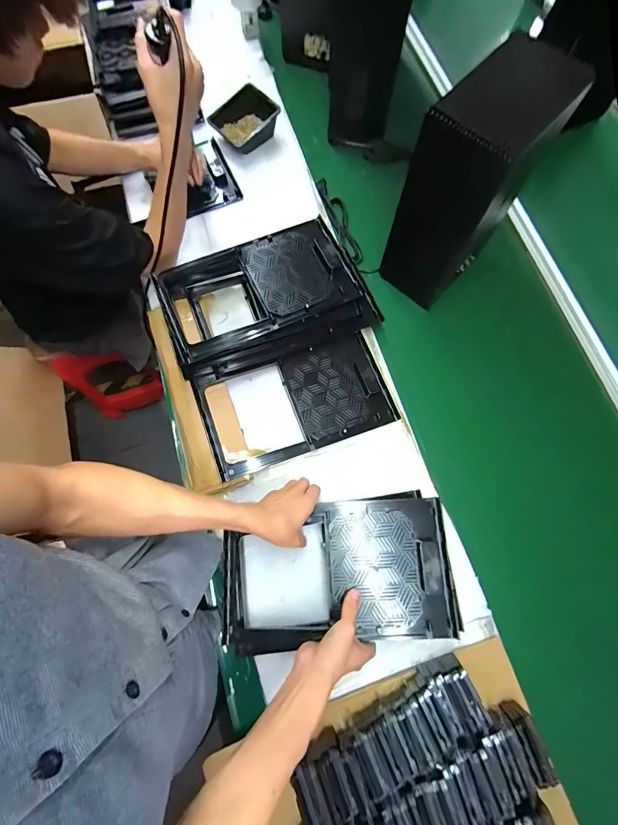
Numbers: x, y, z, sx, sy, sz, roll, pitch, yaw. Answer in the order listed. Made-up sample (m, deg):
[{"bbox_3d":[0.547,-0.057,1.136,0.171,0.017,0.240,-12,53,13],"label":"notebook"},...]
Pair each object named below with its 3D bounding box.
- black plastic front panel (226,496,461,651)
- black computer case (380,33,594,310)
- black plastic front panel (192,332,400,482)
[{"bbox_3d":[0.043,0.243,0.557,0.341,0.023,0.192,-5,73,5],"label":"black plastic front panel"},{"bbox_3d":[0.263,-0.366,0.621,0.125,0.339,0.194,43,77,11],"label":"black computer case"},{"bbox_3d":[-0.020,-0.019,0.677,0.342,0.047,0.189,-19,74,-7],"label":"black plastic front panel"}]

